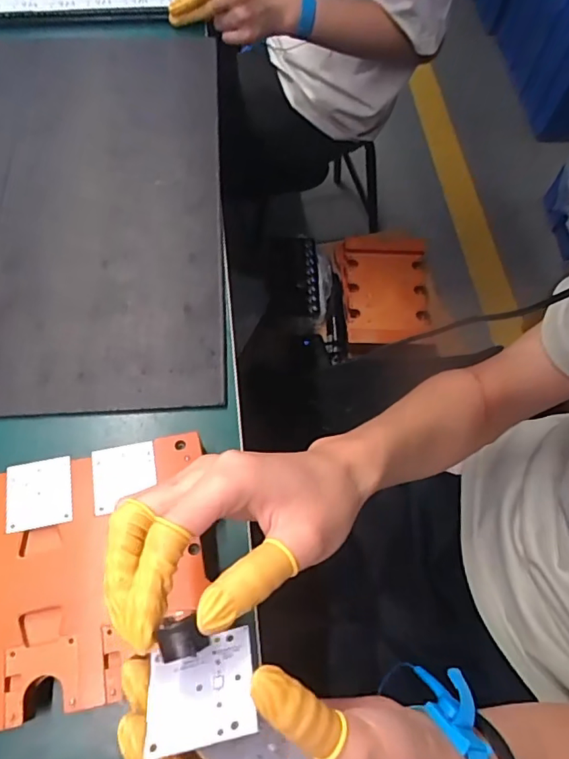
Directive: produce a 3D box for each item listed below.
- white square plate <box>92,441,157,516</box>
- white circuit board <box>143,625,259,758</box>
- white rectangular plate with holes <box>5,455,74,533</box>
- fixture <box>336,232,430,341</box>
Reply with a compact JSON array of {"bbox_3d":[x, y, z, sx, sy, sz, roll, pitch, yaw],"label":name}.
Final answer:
[{"bbox_3d":[-0.117,0.070,0.379,0.045,0.004,0.046,-10,66,-8],"label":"white square plate"},{"bbox_3d":[-0.035,0.132,0.222,0.044,0.004,0.042,-16,36,1],"label":"white circuit board"},{"bbox_3d":[-0.175,0.081,0.370,0.044,0.004,0.047,-9,66,-8],"label":"white rectangular plate with holes"},{"bbox_3d":[0.213,-0.199,1.085,0.179,0.033,0.281,-1,65,-4],"label":"fixture"}]

